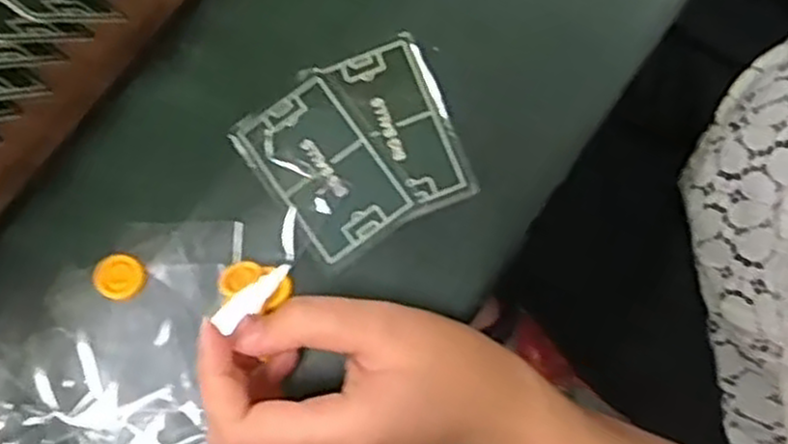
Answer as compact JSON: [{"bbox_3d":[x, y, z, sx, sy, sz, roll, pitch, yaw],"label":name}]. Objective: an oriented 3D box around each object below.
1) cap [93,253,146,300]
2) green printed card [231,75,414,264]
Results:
[{"bbox_3d":[-0.128,0.026,0.358,0.022,0.006,0.021,0,79,0],"label":"cap"},{"bbox_3d":[-0.034,-0.027,0.367,0.051,0.004,0.081,-36,81,-6],"label":"green printed card"}]

